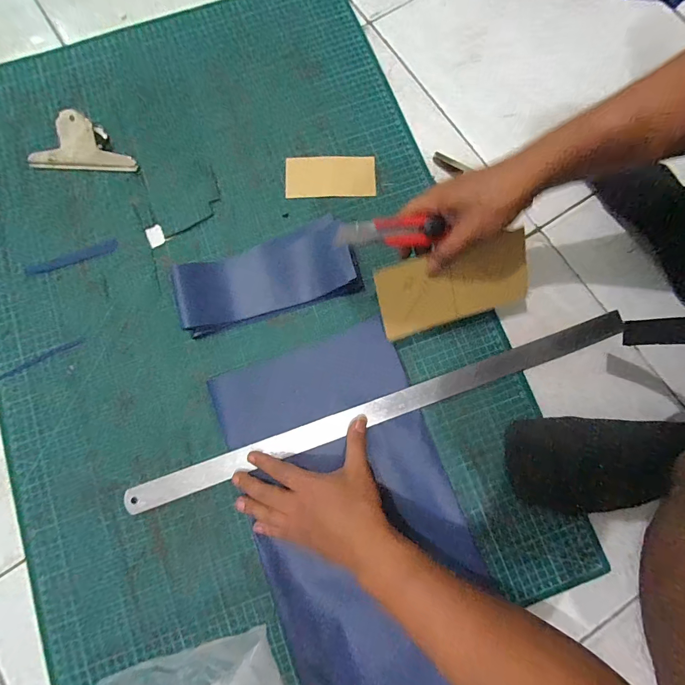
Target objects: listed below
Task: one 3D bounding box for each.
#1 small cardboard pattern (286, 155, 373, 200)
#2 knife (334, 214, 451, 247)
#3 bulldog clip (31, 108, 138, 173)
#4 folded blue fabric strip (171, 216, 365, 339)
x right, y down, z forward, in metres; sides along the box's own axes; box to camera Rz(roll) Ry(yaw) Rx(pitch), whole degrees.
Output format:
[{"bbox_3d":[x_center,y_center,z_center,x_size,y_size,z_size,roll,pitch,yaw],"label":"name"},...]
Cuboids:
[{"bbox_3d":[-0.016,-0.226,0.497,0.120,0.009,0.054,-1,93,2],"label":"small cardboard pattern"},{"bbox_3d":[0.043,-0.111,0.366,0.102,0.020,0.028,-2,111,-3],"label":"knife"},{"bbox_3d":[-0.350,-0.269,0.481,0.145,0.039,0.070,1,79,0],"label":"bulldog clip"},{"bbox_3d":[-0.095,-0.086,0.456,0.220,0.021,0.104,-15,80,-3],"label":"folded blue fabric strip"}]

